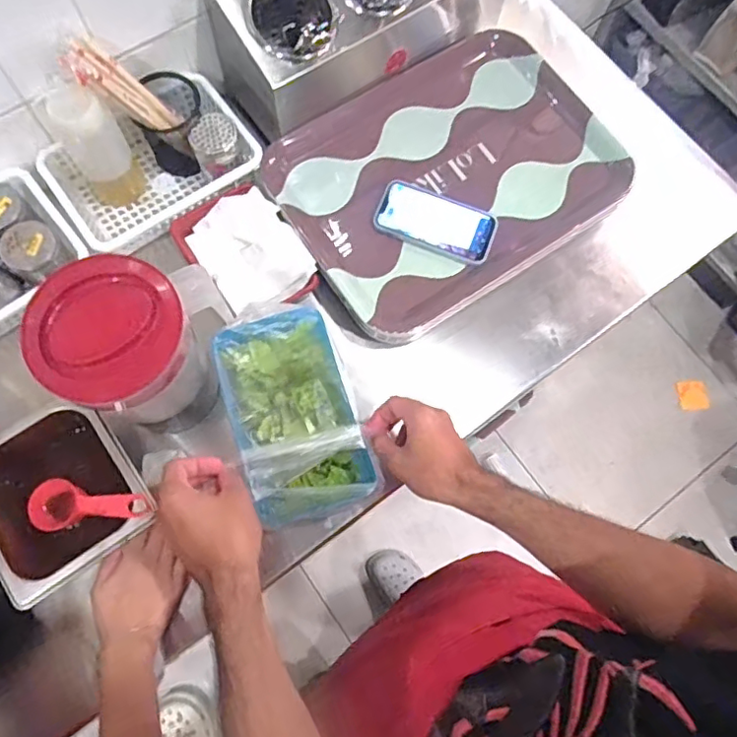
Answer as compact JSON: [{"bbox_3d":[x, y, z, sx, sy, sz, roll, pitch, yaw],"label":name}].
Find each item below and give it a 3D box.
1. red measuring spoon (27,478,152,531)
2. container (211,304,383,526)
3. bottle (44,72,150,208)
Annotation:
[{"bbox_3d":[-0.301,0.145,0.618,0.137,0.023,0.052,-5,72,15],"label":"red measuring spoon"},{"bbox_3d":[-0.080,0.053,0.630,0.124,0.085,0.210,-19,74,-8],"label":"container"},{"bbox_3d":[-0.332,-0.270,0.704,0.070,0.181,0.057,-27,75,-10],"label":"bottle"}]

